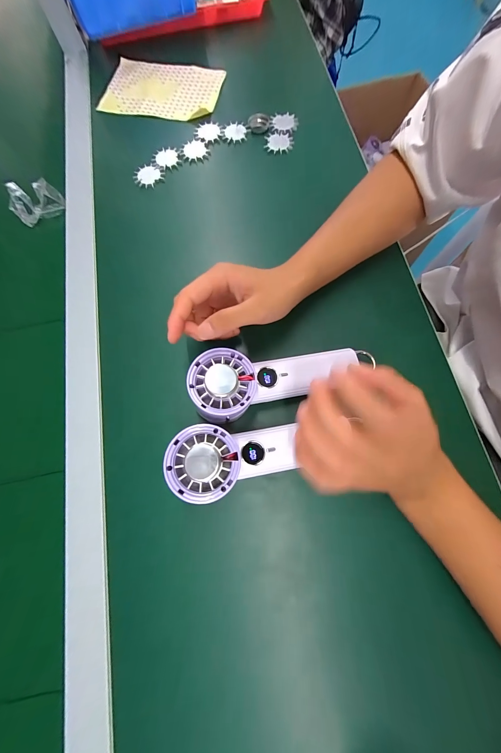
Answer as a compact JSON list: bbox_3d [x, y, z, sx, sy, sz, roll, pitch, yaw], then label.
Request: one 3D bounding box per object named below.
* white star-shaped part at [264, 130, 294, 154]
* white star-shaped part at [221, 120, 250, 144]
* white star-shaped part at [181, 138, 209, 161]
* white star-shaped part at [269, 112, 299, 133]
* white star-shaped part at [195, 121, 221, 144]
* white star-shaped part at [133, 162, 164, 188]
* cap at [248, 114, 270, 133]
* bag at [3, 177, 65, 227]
[{"bbox_3d":[0.042,-0.353,0.398,0.042,0.004,0.037,-22,76,-3],"label":"white star-shaped part"},{"bbox_3d":[-0.025,-0.372,0.405,0.039,0.006,0.036,12,76,5],"label":"white star-shaped part"},{"bbox_3d":[-0.082,-0.337,0.398,0.036,0.010,0.031,-41,77,-8],"label":"white star-shaped part"},{"bbox_3d":[0.051,-0.391,0.405,0.042,0.005,0.034,-1,75,2],"label":"white star-shaped part"},{"bbox_3d":[-0.064,-0.374,0.406,0.039,0.005,0.038,36,80,10],"label":"white star-shaped part"},{"bbox_3d":[-0.149,-0.292,0.388,0.034,0.010,0.036,43,81,12],"label":"white star-shaped part"},{"bbox_3d":[0.013,-0.391,0.410,0.032,0.010,0.031,-1,75,2],"label":"cap"},{"bbox_3d":[-0.311,-0.255,0.382,0.067,0.013,0.073,-30,76,-6],"label":"bag"}]

